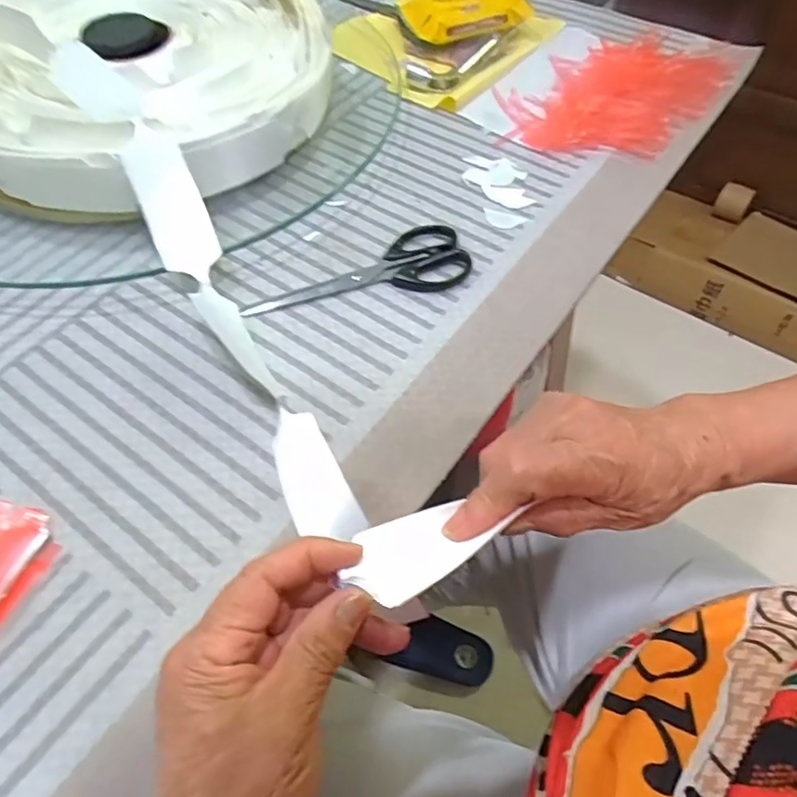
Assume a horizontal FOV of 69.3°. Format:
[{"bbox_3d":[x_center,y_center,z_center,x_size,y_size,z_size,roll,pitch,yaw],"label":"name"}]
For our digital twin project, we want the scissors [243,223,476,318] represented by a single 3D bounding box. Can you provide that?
[{"bbox_3d":[-0.031,-0.094,0.428,0.166,0.009,0.061,-13,57,-7],"label":"scissors"}]

